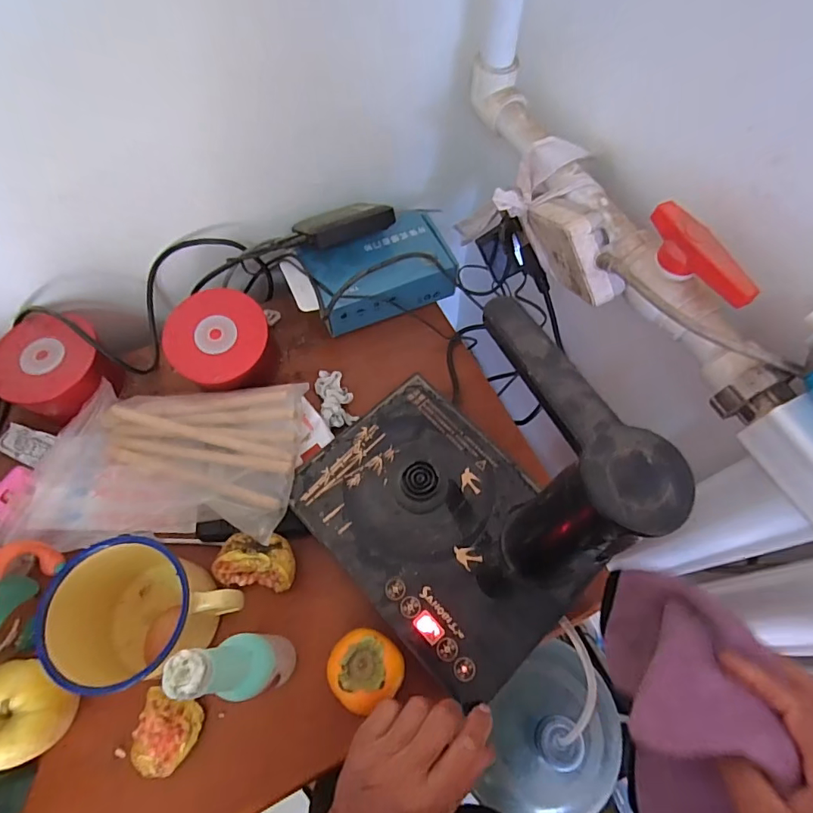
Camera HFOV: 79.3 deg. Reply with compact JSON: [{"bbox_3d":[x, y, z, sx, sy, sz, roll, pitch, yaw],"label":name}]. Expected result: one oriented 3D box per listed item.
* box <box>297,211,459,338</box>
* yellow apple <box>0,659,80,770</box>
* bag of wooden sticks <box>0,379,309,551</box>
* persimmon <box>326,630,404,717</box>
[{"bbox_3d":[-0.038,-0.158,0.585,0.181,0.051,0.118,-20,67,-10],"label":"box"},{"bbox_3d":[-0.303,0.241,0.389,0.071,0.069,0.069,0,65,-1],"label":"yellow apple"},{"bbox_3d":[-0.230,0.056,0.481,0.247,0.049,0.166,3,65,1],"label":"bag of wooden sticks"},{"bbox_3d":[-0.035,0.221,0.416,0.057,0.043,0.059,0,65,-1],"label":"persimmon"}]

